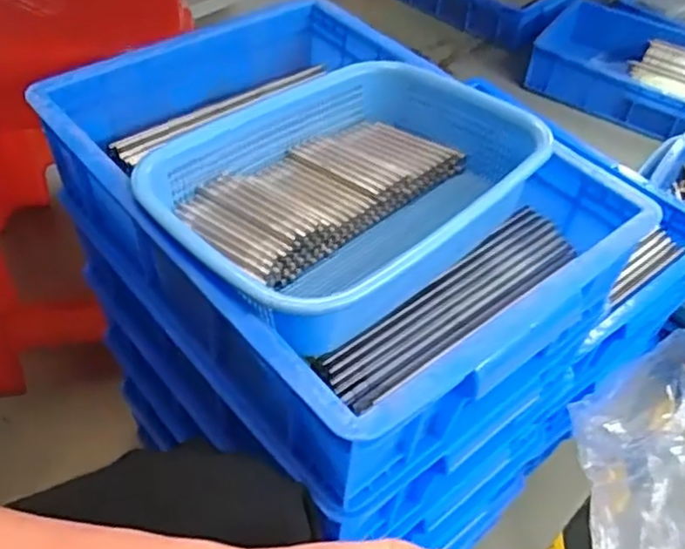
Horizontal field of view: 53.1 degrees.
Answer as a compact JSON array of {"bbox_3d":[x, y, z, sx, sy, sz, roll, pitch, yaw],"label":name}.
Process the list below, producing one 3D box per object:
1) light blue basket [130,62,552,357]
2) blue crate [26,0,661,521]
[{"bbox_3d":[0.003,-0.063,0.524,0.205,0.083,0.290,37,54,26],"label":"light blue basket"},{"bbox_3d":[-0.011,-0.059,0.555,0.308,0.127,0.401,-29,56,-28],"label":"blue crate"}]

